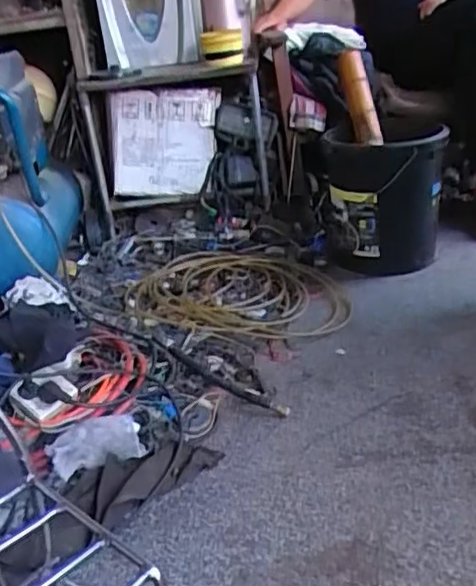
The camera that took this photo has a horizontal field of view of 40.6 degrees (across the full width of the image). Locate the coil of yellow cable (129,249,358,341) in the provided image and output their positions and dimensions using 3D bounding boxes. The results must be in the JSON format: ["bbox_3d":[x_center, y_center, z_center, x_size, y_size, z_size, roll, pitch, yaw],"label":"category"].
[{"bbox_3d":[0.001,-0.001,1.565,0.521,0.081,0.408,-7,24,3],"label":"coil of yellow cable"}]

